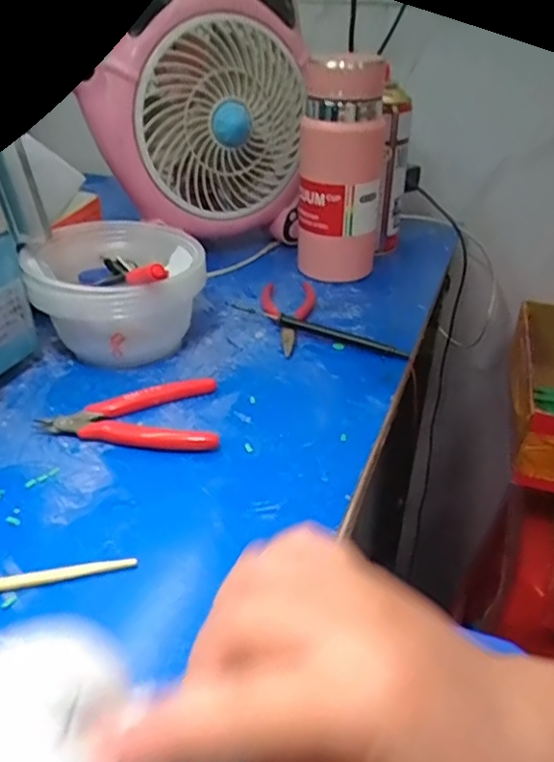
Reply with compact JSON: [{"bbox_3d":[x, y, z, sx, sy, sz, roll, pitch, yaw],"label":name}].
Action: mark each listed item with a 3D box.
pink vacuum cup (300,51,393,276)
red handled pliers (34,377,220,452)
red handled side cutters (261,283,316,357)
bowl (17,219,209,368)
[{"bbox_3d":[0.063,-0.197,0.583,0.080,0.200,0.065,5,34,6],"label":"pink vacuum cup"},{"bbox_3d":[-0.099,0.019,0.426,0.120,0.015,0.072,2,34,2],"label":"red handled pliers"},{"bbox_3d":[0.009,-0.059,0.545,0.051,0.015,0.121,2,34,2],"label":"red handled side cutters"},{"bbox_3d":[-0.123,-0.073,0.492,0.120,0.092,0.114,0,34,0],"label":"bowl"}]

